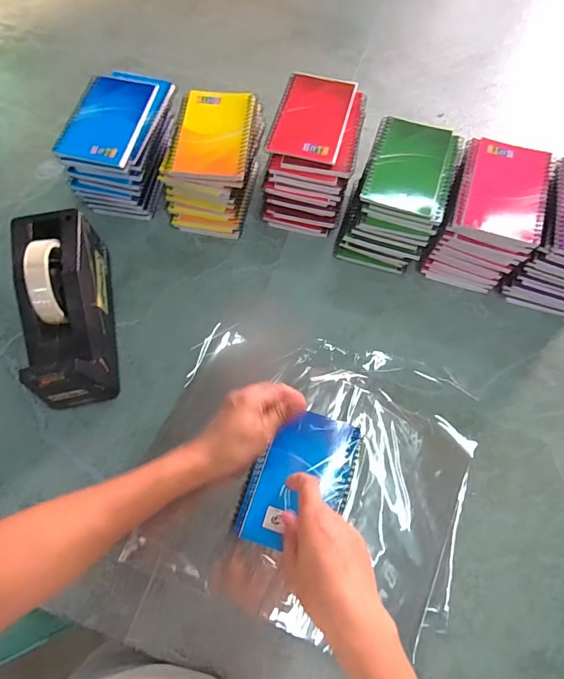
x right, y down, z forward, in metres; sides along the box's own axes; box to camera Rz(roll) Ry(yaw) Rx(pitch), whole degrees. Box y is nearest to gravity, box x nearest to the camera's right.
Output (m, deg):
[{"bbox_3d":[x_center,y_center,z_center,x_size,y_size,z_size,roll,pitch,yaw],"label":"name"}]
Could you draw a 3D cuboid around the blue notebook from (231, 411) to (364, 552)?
[{"bbox_3d":[0.018,0.136,0.401,0.094,0.016,0.128,21,73,1],"label":"blue notebook"}]

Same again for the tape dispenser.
[{"bbox_3d":[-0.238,-0.037,0.455,0.077,0.125,0.210,-13,70,-5],"label":"tape dispenser"}]

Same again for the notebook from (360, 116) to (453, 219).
[{"bbox_3d":[0.144,-0.203,0.476,0.082,0.014,0.128,17,71,5],"label":"notebook"}]

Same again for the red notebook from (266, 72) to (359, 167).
[{"bbox_3d":[0.037,-0.274,0.510,0.087,0.008,0.132,14,71,7],"label":"red notebook"}]

